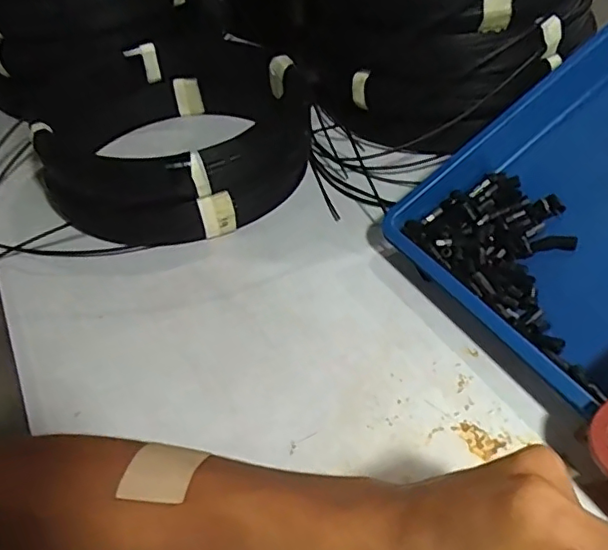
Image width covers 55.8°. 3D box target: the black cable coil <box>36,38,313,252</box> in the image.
[{"bbox_3d":[-0.134,-0.149,0.599,0.249,0.091,0.279,-12,43,-5],"label":"black cable coil"}]

